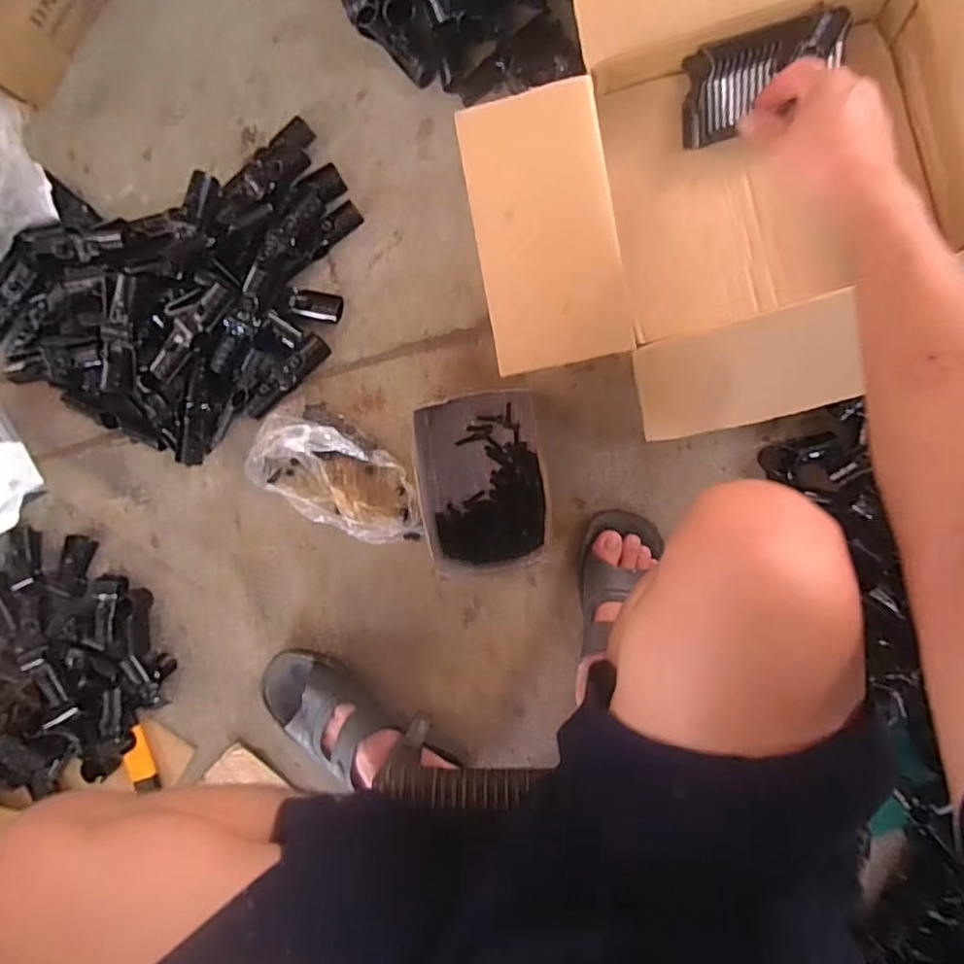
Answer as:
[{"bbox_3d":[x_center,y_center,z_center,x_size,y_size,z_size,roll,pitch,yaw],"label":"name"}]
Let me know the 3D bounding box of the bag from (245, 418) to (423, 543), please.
[{"bbox_3d":[-0.170,-0.005,0.729,0.217,0.040,0.117,25,96,2],"label":"bag"}]

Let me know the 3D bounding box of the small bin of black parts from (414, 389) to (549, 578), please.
[{"bbox_3d":[0.001,0.002,0.704,0.144,0.072,0.206,-7,94,5],"label":"small bin of black parts"}]

